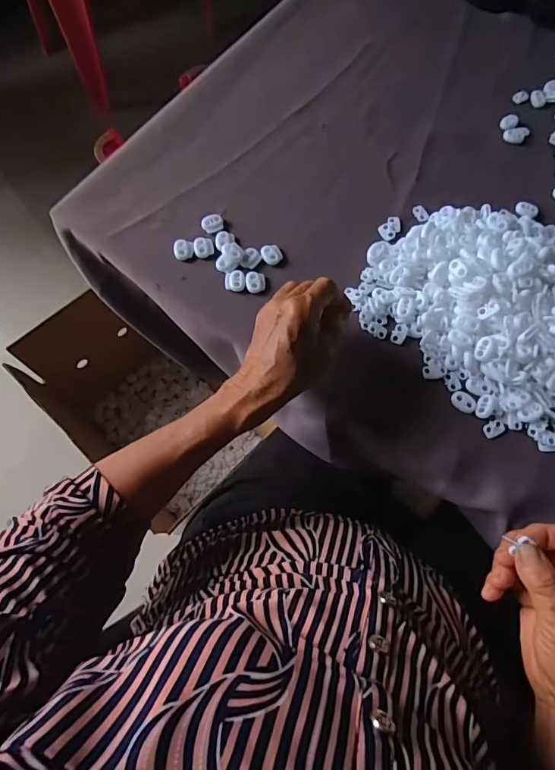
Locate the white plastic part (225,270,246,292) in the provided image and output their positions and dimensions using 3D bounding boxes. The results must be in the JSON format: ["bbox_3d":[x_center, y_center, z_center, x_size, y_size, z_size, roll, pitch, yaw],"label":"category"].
[{"bbox_3d":[-0.041,-0.101,0.434,0.019,0.004,0.021,3,71,-1],"label":"white plastic part"}]

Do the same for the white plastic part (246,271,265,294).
[{"bbox_3d":[-0.021,-0.100,0.433,0.018,0.004,0.023,-6,72,-4],"label":"white plastic part"}]

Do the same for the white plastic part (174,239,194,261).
[{"bbox_3d":[-0.092,-0.134,0.442,0.018,0.006,0.021,-3,72,-3],"label":"white plastic part"}]

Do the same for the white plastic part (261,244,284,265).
[{"bbox_3d":[-0.006,-0.129,0.445,0.020,0.004,0.021,-20,73,-8],"label":"white plastic part"}]

